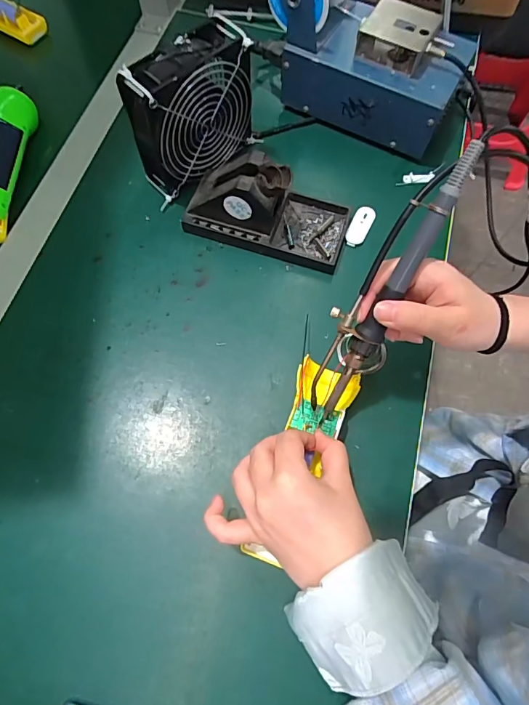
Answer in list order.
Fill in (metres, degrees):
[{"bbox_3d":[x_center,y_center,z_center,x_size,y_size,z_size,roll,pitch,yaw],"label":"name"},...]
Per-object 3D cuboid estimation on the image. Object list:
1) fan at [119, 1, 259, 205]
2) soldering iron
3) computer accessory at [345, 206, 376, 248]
[{"bbox_3d":[-0.069,-0.233,0.418,0.116,0.126,0.047,-39,74,-16],"label":"fan"},{"bbox_3d":[0.081,-0.041,0.293,0.042,0.018,0.200,28,115,9],"label":"soldering iron"},{"bbox_3d":[0.100,-0.132,0.443,0.021,0.005,0.052,23,69,7],"label":"computer accessory"}]

